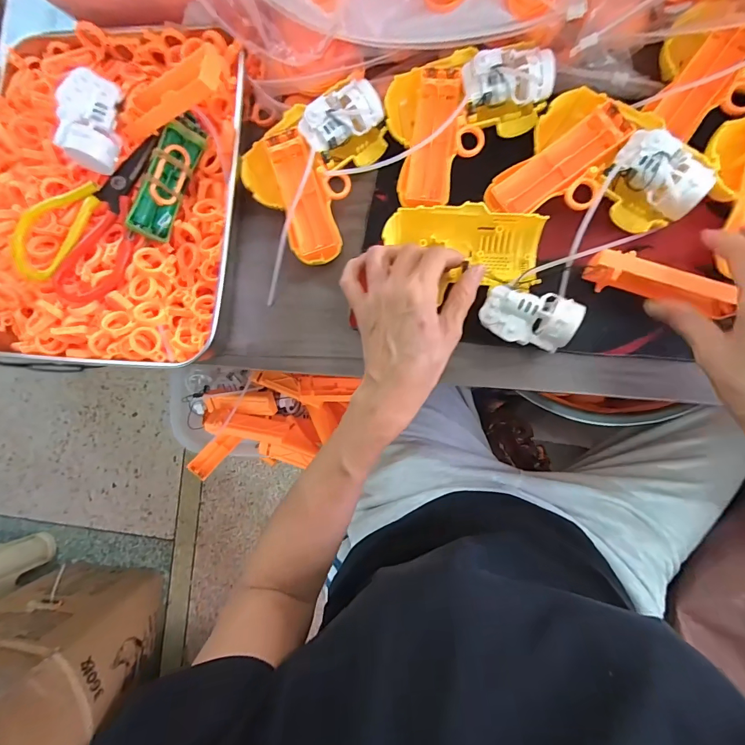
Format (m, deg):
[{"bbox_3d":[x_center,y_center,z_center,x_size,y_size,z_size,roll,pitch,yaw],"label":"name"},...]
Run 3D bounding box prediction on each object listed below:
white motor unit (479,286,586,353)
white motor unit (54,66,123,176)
[{"bbox_3d":[0.124,-0.042,0.312,0.070,0.046,0.041,14,87,9],"label":"white motor unit"},{"bbox_3d":[-0.233,-0.207,0.316,0.036,0.033,0.072,9,87,8],"label":"white motor unit"}]

